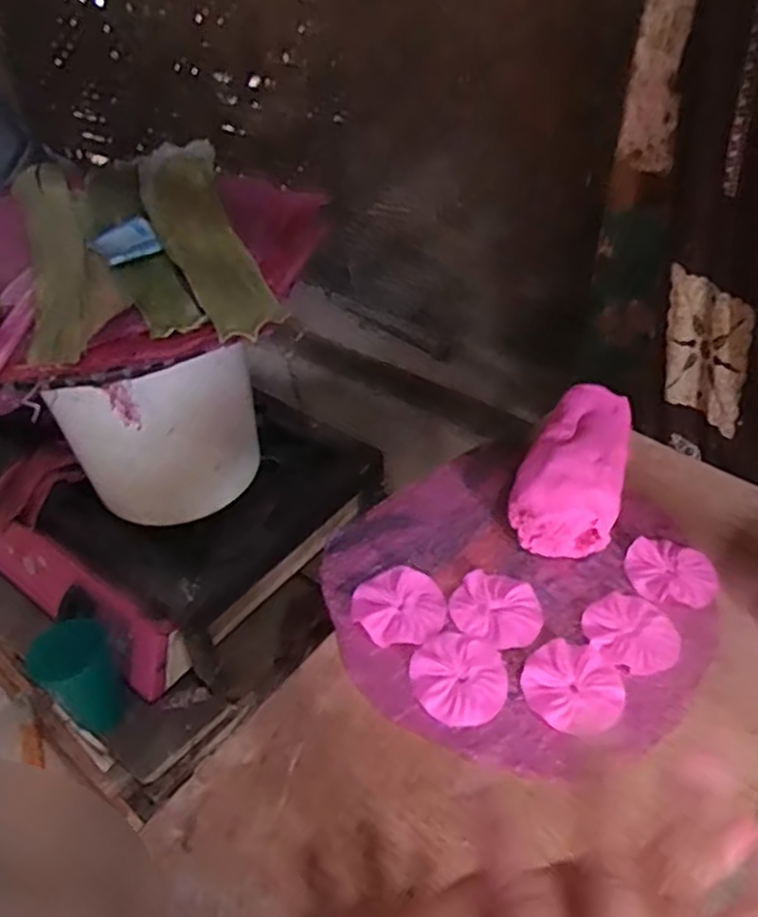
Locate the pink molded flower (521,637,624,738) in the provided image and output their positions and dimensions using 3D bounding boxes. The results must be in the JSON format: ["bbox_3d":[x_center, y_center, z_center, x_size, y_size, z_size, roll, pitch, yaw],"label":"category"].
[{"bbox_3d":[0.152,0.177,0.554,0.074,0.004,0.073,-2,43,2],"label":"pink molded flower"}]

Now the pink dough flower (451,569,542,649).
[{"bbox_3d":[0.101,0.128,0.606,0.074,0.009,0.068,20,48,24],"label":"pink dough flower"}]

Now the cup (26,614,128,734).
[{"bbox_3d":[-0.315,0.227,0.755,0.073,0.096,0.077,-2,43,2],"label":"cup"}]

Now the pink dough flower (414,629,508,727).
[{"bbox_3d":[0.064,0.172,0.566,0.072,0.005,0.080,-8,43,-4],"label":"pink dough flower"}]

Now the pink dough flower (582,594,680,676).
[{"bbox_3d":[0.211,0.144,0.593,0.071,0.004,0.076,-2,43,2],"label":"pink dough flower"}]

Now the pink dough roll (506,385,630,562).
[{"bbox_3d":[0.188,0.008,0.682,0.094,0.074,0.187,15,46,19],"label":"pink dough roll"}]

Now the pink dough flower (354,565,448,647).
[{"bbox_3d":[0.019,0.127,0.614,0.074,0.009,0.072,-7,43,-3],"label":"pink dough flower"}]

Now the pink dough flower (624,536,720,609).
[{"bbox_3d":[0.262,0.100,0.636,0.075,0.007,0.066,4,44,8],"label":"pink dough flower"}]

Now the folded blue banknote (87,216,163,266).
[{"bbox_3d":[-0.250,-0.215,0.702,0.058,0.007,0.081,-25,47,-21],"label":"folded blue banknote"}]

